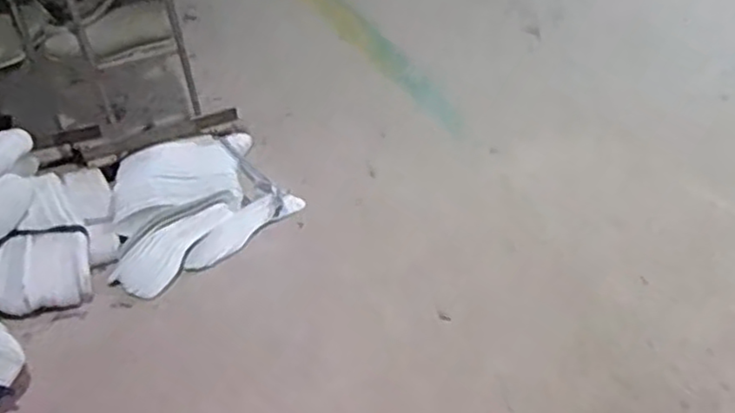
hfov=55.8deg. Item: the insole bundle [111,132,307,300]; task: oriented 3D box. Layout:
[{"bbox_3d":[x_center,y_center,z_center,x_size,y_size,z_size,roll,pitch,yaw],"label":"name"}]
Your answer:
[{"bbox_3d":[-0.409,-0.021,1.582,0.447,0.074,0.396,-27,46,-29],"label":"insole bundle"}]

